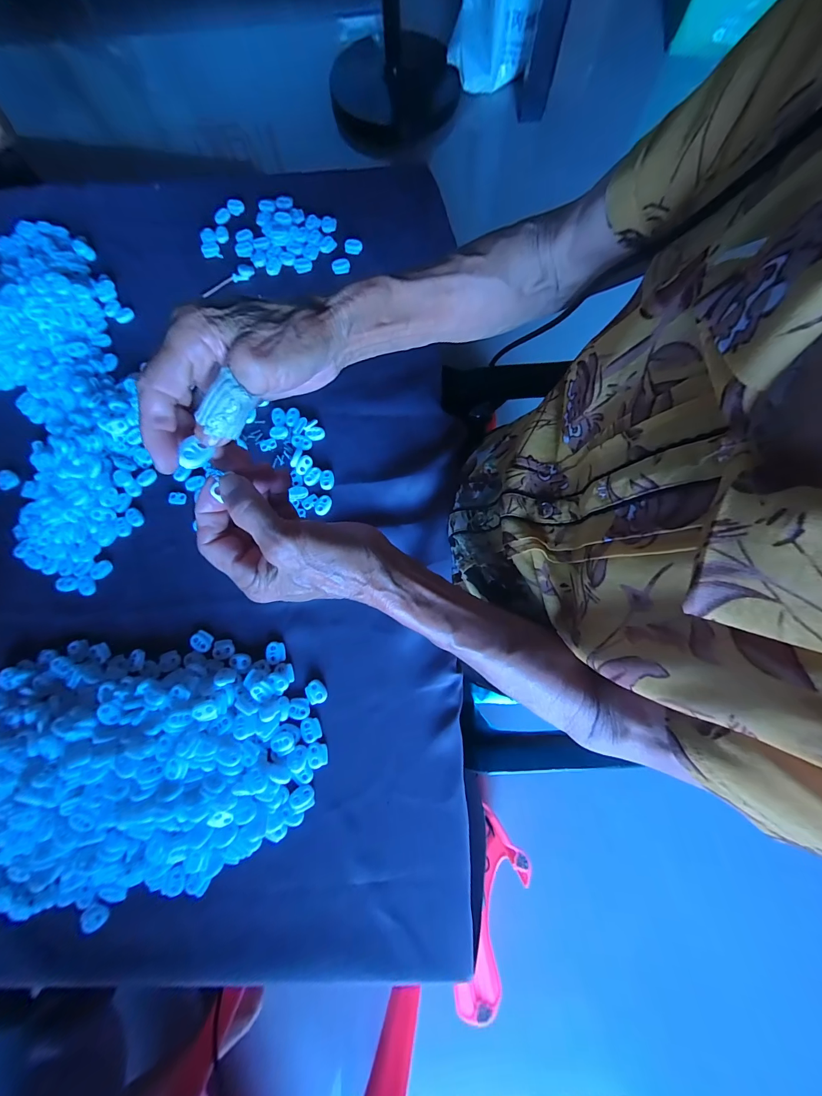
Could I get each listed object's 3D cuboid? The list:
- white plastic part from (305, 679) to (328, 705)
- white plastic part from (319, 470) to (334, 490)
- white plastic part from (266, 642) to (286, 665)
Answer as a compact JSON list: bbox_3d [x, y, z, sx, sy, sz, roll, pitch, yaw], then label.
[{"bbox_3d":[-0.093,0.141,0.355,0.019,0.004,0.022,-39,81,-8],"label":"white plastic part"},{"bbox_3d":[-0.094,-0.076,0.405,0.015,0.004,0.023,-3,78,-1],"label":"white plastic part"},{"bbox_3d":[-0.136,0.105,0.366,0.020,0.004,0.021,0,77,0],"label":"white plastic part"}]

